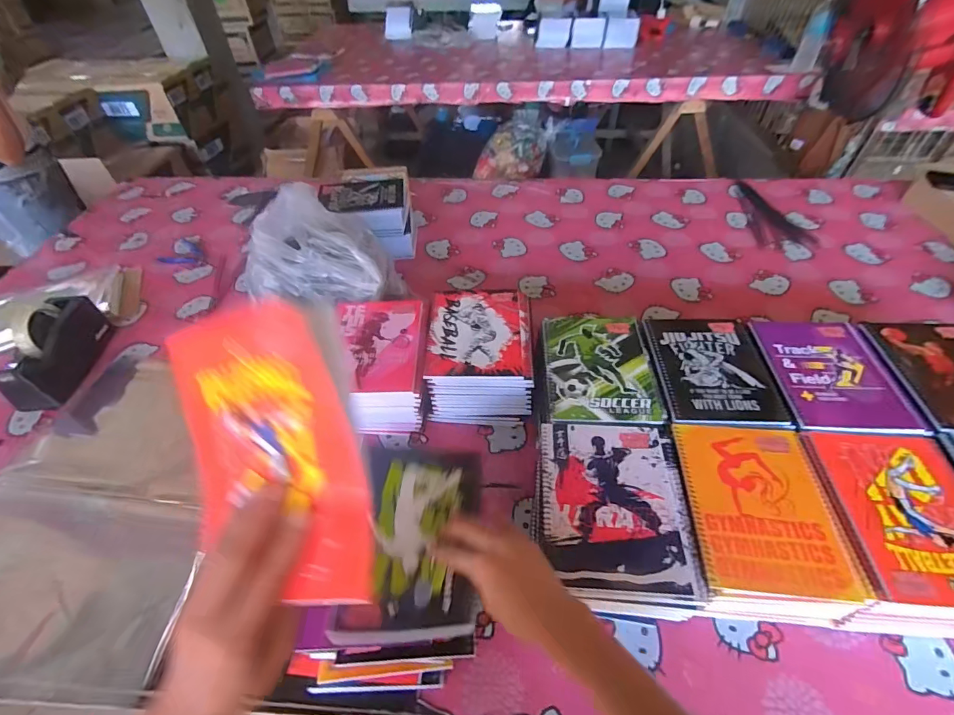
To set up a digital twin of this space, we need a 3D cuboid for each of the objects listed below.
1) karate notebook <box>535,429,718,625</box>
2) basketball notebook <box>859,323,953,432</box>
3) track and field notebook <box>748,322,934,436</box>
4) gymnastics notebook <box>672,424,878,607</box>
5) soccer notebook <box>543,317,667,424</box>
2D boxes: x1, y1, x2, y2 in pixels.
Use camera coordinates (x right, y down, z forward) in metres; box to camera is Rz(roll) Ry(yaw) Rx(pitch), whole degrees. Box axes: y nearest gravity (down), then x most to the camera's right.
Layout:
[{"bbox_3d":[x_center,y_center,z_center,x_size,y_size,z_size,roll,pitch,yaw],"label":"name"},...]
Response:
[{"bbox_3d":[0.157,0.170,0.504,0.173,0.008,0.212,0,47,4],"label":"karate notebook"},{"bbox_3d":[0.665,0.020,0.605,0.138,0.015,0.212,2,47,6],"label":"basketball notebook"},{"bbox_3d":[0.506,0.015,0.626,0.164,0.009,0.202,0,47,4],"label":"track and field notebook"},{"bbox_3d":[0.327,0.164,0.502,0.160,0.010,0.195,2,47,6],"label":"gymnastics notebook"},{"bbox_3d":[0.180,0.010,0.649,0.150,0.007,0.206,0,47,4],"label":"soccer notebook"}]

